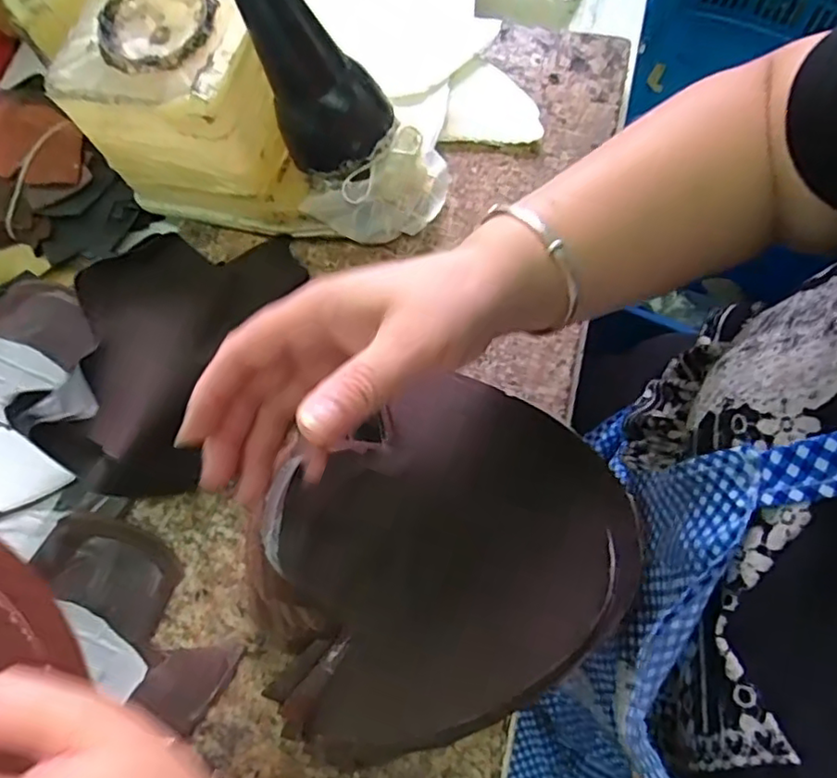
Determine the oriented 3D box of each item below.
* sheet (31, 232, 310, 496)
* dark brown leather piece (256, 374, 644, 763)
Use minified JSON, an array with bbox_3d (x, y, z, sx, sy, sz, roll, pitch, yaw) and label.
[{"bbox_3d":[-0.154,-0.028,0.396,0.098,0.063,0.186,19,73,8],"label":"sheet"},{"bbox_3d":[0.009,0.084,0.320,0.194,0.021,0.152,-29,73,-7],"label":"dark brown leather piece"}]

